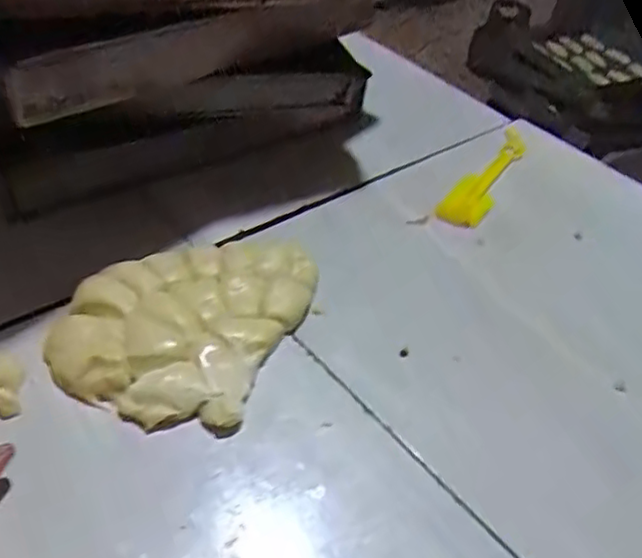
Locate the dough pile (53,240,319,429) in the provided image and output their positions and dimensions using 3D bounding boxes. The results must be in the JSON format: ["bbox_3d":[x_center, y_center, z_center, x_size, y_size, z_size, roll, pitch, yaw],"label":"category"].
[{"bbox_3d":[-0.110,0.026,0.547,0.163,0.033,0.215,19,46,11],"label":"dough pile"}]

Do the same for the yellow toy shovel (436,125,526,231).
[{"bbox_3d":[0.199,-0.124,0.783,0.051,0.017,0.222,25,47,16],"label":"yellow toy shovel"}]

